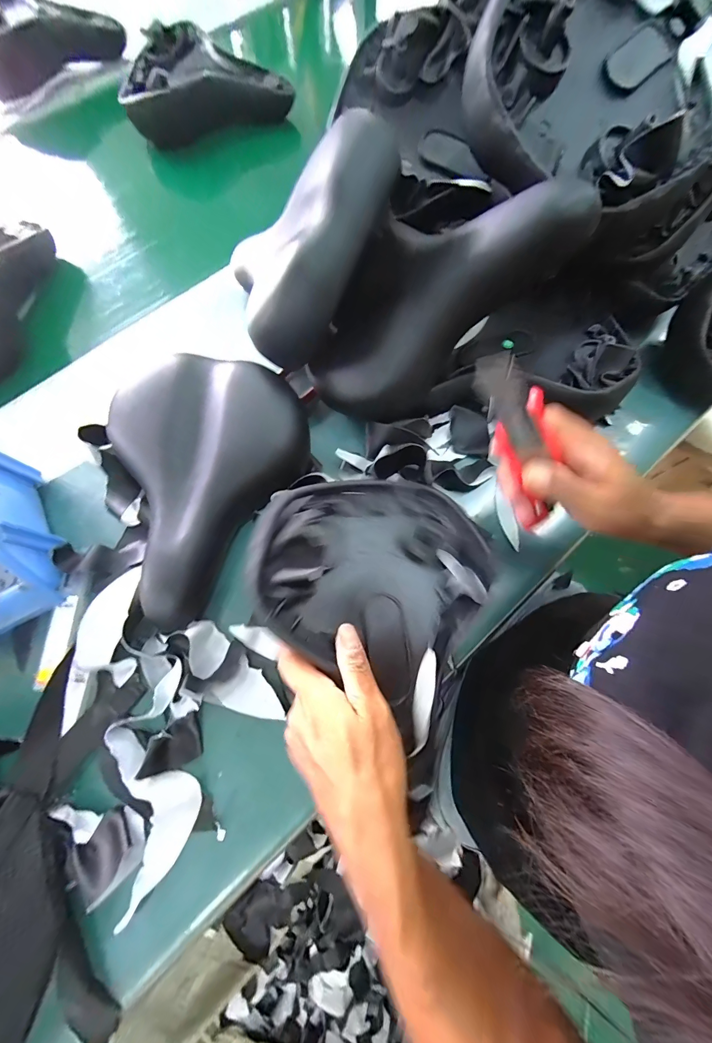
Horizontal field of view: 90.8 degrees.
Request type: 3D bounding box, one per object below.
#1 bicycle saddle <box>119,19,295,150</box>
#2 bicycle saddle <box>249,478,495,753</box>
[{"bbox_3d":[-0.224,-0.656,0.531,0.235,0.079,0.129,-11,73,-2],"label":"bicycle saddle"},{"bbox_3d":[0.012,0.037,0.258,0.165,0.051,0.172,0,73,1],"label":"bicycle saddle"}]

